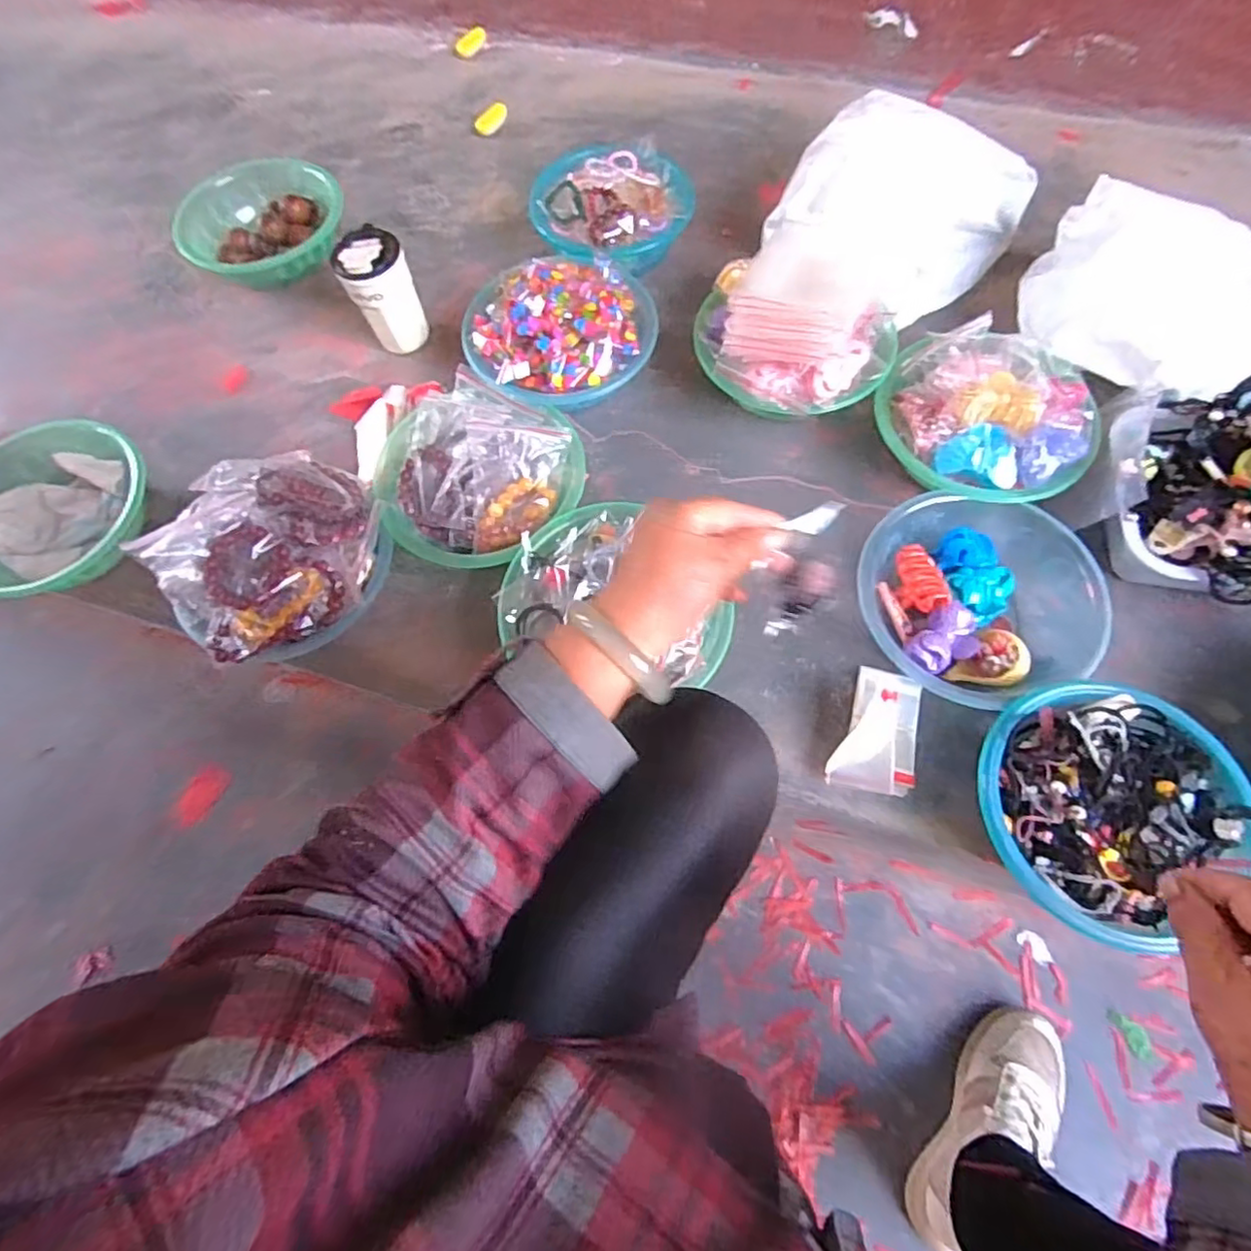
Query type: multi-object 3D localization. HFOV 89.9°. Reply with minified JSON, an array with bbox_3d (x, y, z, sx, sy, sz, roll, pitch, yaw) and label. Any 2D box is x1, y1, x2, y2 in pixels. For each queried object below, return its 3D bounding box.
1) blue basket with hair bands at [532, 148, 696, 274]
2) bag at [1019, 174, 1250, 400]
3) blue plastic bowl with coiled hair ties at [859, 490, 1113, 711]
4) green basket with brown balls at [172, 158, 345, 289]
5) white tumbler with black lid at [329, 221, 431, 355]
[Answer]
[{"bbox_3d":[-0.026,-0.588,0.901,0.211,0.088,0.219,-1,68,2],"label":"blue basket with hair bands"},{"bbox_3d":[0.637,-0.387,0.745,0.282,0.084,0.267,27,71,13],"label":"bag"},{"bbox_3d":[0.365,-0.028,0.665,0.221,0.077,0.217,-1,68,2],"label":"blue plastic bowl with coiled hair ties"},{"bbox_3d":[-0.532,-0.603,0.943,0.206,0.081,0.212,-1,68,2],"label":"green basket with brown balls"},{"bbox_3d":[-0.318,-0.440,0.830,0.079,0.145,0.082,-1,68,2],"label":"white tumbler with black lid"}]

